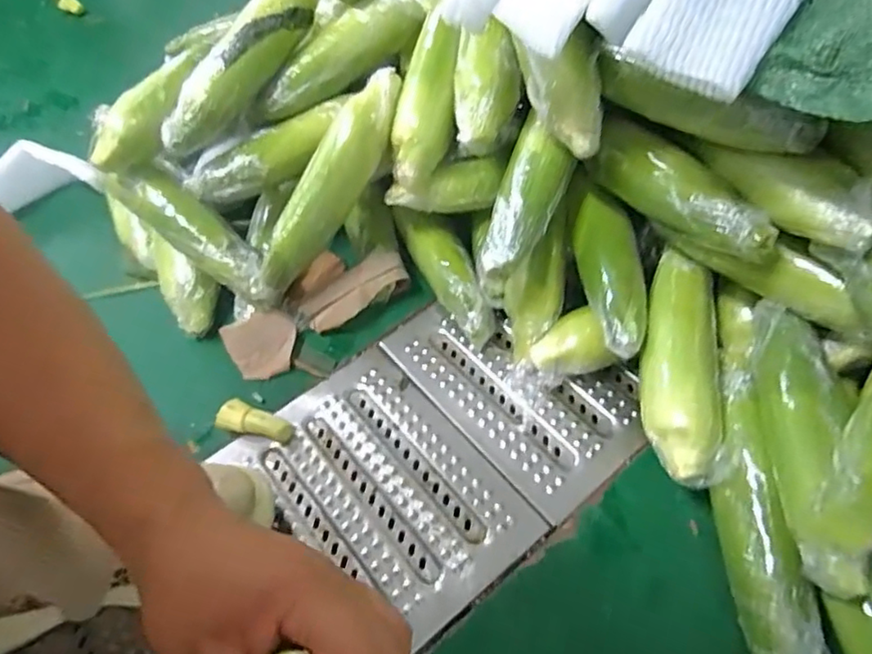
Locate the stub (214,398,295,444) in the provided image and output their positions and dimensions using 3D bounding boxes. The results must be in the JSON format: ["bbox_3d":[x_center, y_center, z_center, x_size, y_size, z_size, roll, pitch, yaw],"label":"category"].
[{"bbox_3d":[-0.169,0.091,0.555,0.074,0.018,0.029,16,58,16],"label":"stub"}]

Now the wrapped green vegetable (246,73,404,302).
[{"bbox_3d":[-0.104,-0.125,0.560,0.048,0.040,0.253,38,101,27],"label":"wrapped green vegetable"}]

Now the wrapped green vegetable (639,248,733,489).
[{"bbox_3d":[0.195,0.035,0.466,0.064,0.042,0.170,5,56,8],"label":"wrapped green vegetable"}]

